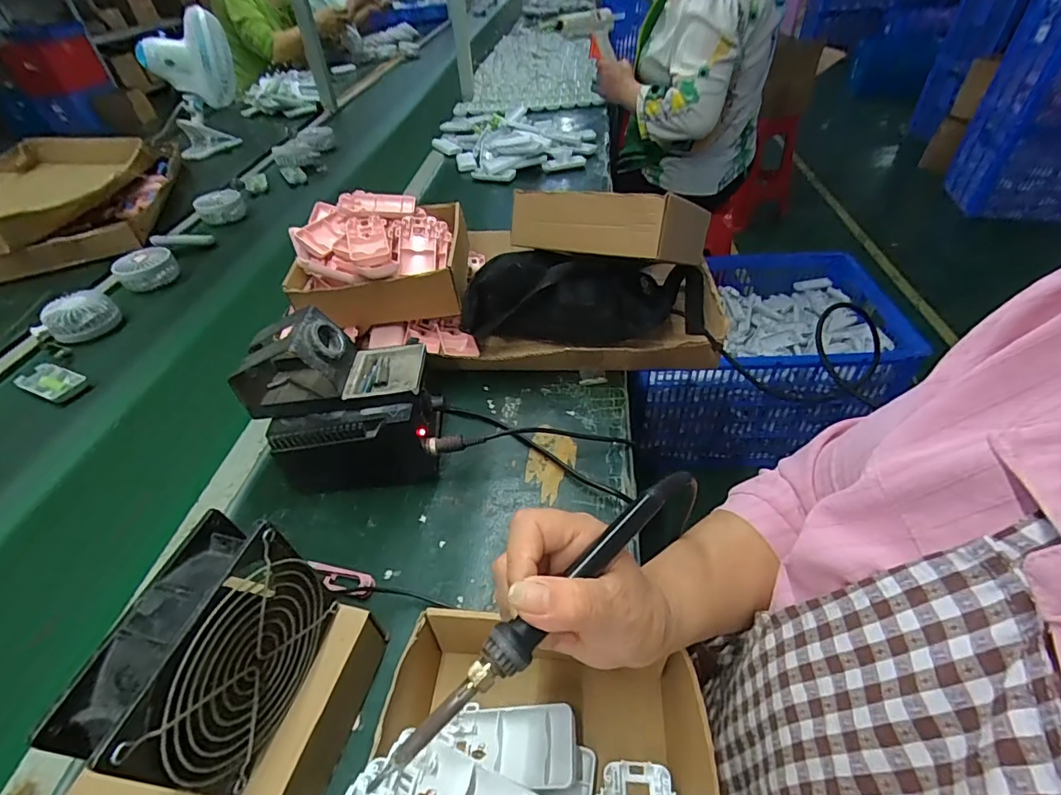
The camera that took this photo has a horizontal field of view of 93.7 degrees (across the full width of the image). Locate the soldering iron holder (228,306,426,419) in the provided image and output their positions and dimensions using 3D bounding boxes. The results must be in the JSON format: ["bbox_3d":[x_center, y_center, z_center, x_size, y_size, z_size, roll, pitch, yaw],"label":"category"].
[{"bbox_3d":[-0.191,-0.034,0.468,0.172,0.078,0.077,-4,43,-1],"label":"soldering iron holder"}]

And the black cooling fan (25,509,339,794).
[{"bbox_3d":[-0.177,0.148,0.286,0.042,0.114,0.117,9,45,12],"label":"black cooling fan"}]

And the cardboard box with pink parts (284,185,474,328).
[{"bbox_3d":[-0.199,-0.188,0.665,0.216,0.107,0.178,-5,43,-2],"label":"cardboard box with pink parts"}]

